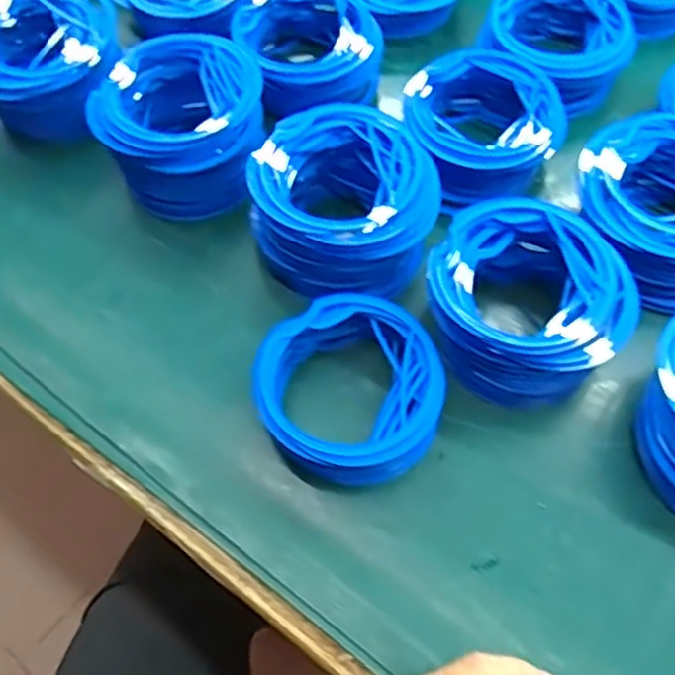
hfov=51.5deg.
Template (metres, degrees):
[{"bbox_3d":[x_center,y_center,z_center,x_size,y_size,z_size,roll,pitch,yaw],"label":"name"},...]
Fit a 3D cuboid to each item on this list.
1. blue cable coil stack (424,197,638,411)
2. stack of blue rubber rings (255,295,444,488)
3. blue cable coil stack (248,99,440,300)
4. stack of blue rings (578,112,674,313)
[{"bbox_3d":[0.107,-0.019,0.401,0.109,0.058,0.105,-4,62,0],"label":"blue cable coil stack"},{"bbox_3d":[0.008,0.029,0.385,0.097,0.033,0.098,-34,67,-15],"label":"stack of blue rubber rings"},{"bbox_3d":[0.004,-0.081,0.434,0.109,0.062,0.111,-13,63,-5],"label":"blue cable coil stack"},{"bbox_3d":[0.200,-0.081,0.428,0.108,0.051,0.123,-4,62,0],"label":"stack of blue rings"}]

